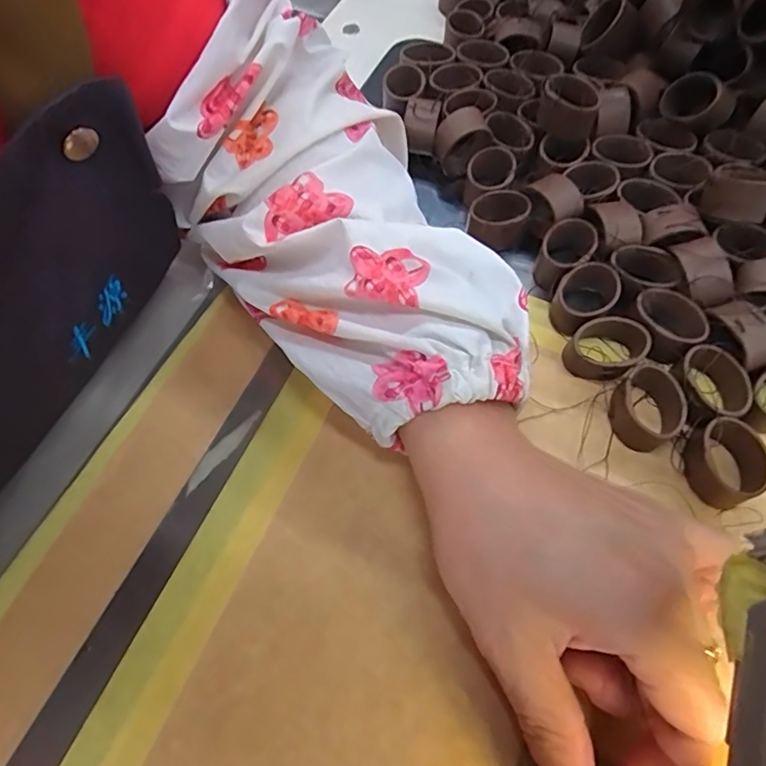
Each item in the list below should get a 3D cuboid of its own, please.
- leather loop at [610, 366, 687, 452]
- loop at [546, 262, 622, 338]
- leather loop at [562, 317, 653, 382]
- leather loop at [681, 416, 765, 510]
[{"bbox_3d":[0.110,0.011,0.223,0.026,0.019,0.028,-36,68,-17],"label":"leather loop"},{"bbox_3d":[0.091,-0.038,0.246,0.025,0.018,0.032,39,69,18],"label":"loop"},{"bbox_3d":[0.098,-0.015,0.234,0.029,0.019,0.026,-39,69,-18],"label":"leather loop"},{"bbox_3d":[0.136,0.032,0.214,0.031,0.020,0.031,0,63,0],"label":"leather loop"}]

